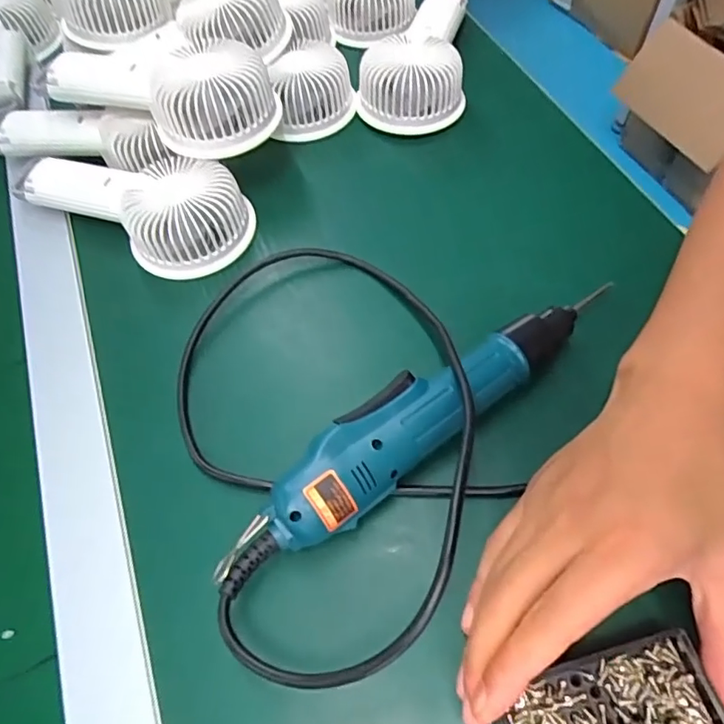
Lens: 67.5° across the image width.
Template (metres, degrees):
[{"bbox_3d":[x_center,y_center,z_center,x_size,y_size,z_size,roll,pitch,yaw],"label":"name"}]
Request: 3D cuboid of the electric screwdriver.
[{"bbox_3d":[0.033,0.032,0.298,0.252,0.048,0.043,-37,65,-16],"label":"electric screwdriver"}]

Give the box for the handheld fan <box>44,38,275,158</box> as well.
[{"bbox_3d":[-0.142,-0.195,0.389,0.166,0.053,0.080,17,63,13],"label":"handheld fan"}]

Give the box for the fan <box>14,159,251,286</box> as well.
[{"bbox_3d":[-0.164,-0.119,0.389,0.176,0.042,0.079,22,64,15],"label":"fan"}]

